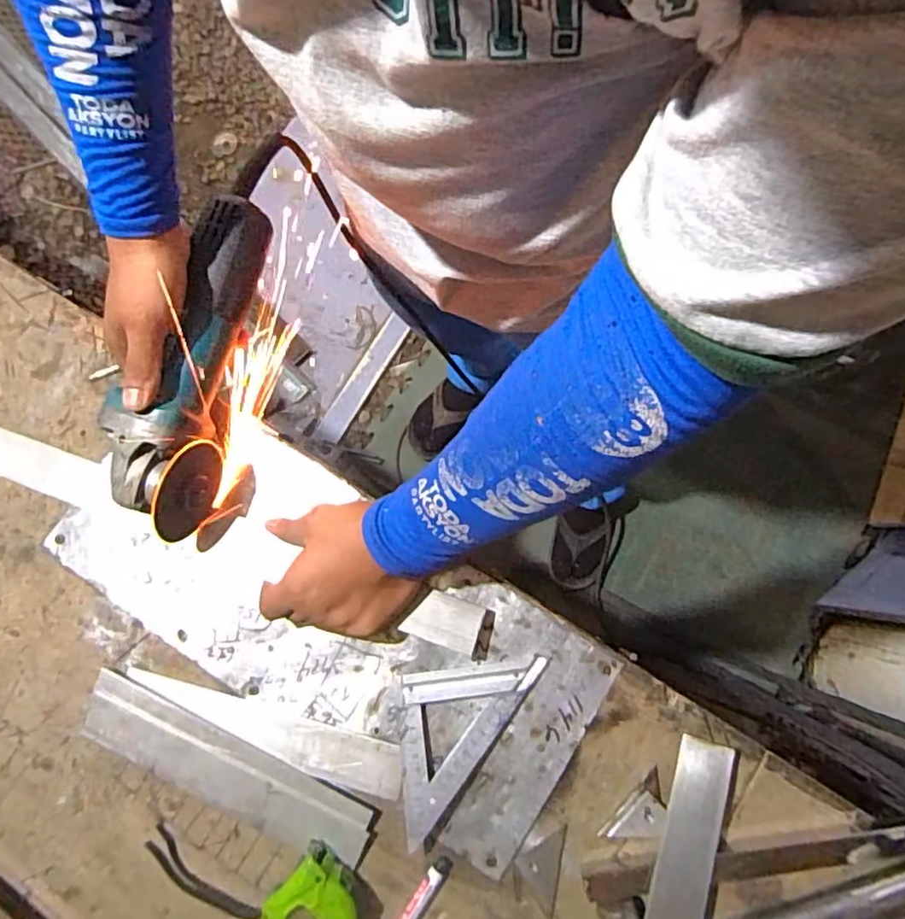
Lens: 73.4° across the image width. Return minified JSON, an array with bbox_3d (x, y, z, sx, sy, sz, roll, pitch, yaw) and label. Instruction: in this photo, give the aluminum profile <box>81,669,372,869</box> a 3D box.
[{"bbox_3d":[-0.180,0.245,0.476,0.241,0.018,0.052,25,82,8],"label":"aluminum profile"}]

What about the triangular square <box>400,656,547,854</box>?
[{"bbox_3d":[-0.008,0.206,0.478,0.079,0.010,0.160,36,83,9],"label":"triangular square"}]

